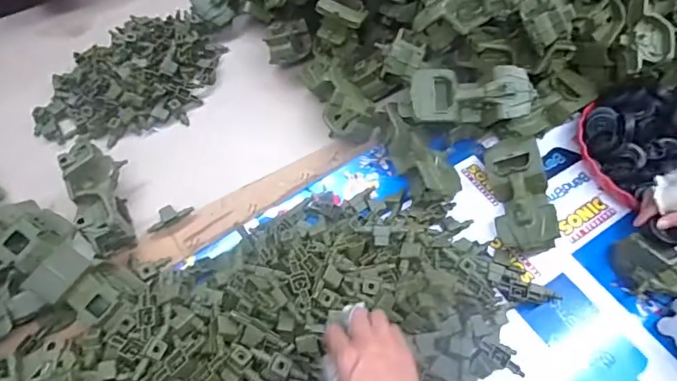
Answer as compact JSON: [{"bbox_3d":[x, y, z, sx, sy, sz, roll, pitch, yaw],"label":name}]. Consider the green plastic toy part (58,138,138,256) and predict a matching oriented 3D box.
[{"bbox_3d":[-0.331,0.009,0.644,0.070,0.066,0.177,-25,61,-16],"label":"green plastic toy part"}]

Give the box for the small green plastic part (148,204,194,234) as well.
[{"bbox_3d":[-0.245,0.035,0.660,0.067,0.013,0.023,-30,62,-18],"label":"small green plastic part"}]

